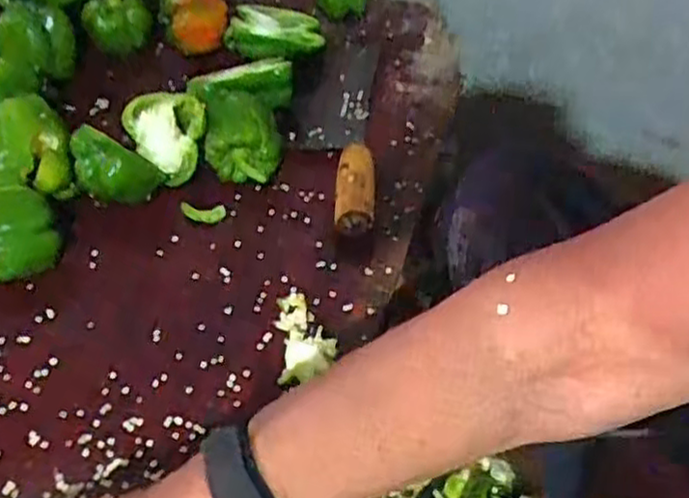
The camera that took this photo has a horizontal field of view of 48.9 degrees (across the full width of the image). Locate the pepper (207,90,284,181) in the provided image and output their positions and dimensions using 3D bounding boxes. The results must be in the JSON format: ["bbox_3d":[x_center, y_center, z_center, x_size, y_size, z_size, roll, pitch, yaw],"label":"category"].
[{"bbox_3d":[-0.083,-0.089,0.627,0.060,0.048,0.073,-1,49,0],"label":"pepper"}]

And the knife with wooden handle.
[{"bbox_3d":[-0.009,-0.105,0.654,0.075,0.038,0.245,1,49,2],"label":"knife with wooden handle"}]

